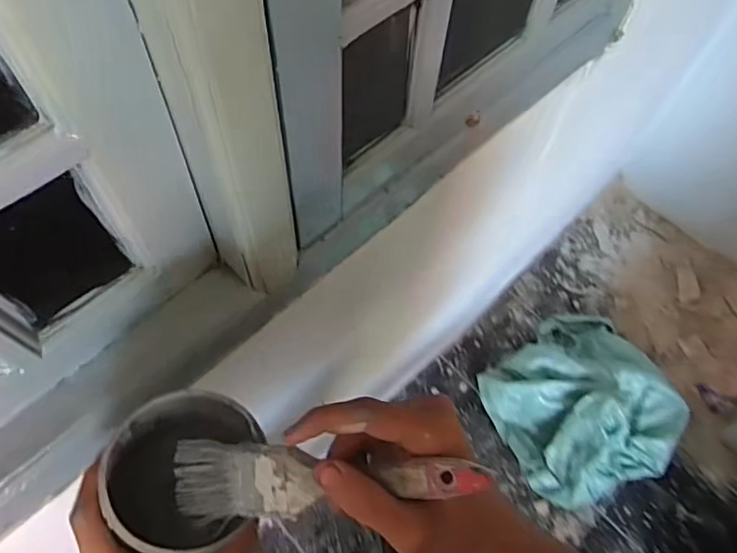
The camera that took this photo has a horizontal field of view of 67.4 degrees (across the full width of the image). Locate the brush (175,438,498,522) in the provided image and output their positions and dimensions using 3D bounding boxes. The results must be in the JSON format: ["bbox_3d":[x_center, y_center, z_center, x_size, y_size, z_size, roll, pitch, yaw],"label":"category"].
[{"bbox_3d":[-0.027,0.111,0.301,0.180,0.019,0.039,-6,62,17],"label":"brush"}]

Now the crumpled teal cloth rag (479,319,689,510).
[{"bbox_3d":[0.553,0.320,1.432,0.423,0.224,0.459,-24,67,-14],"label":"crumpled teal cloth rag"}]

